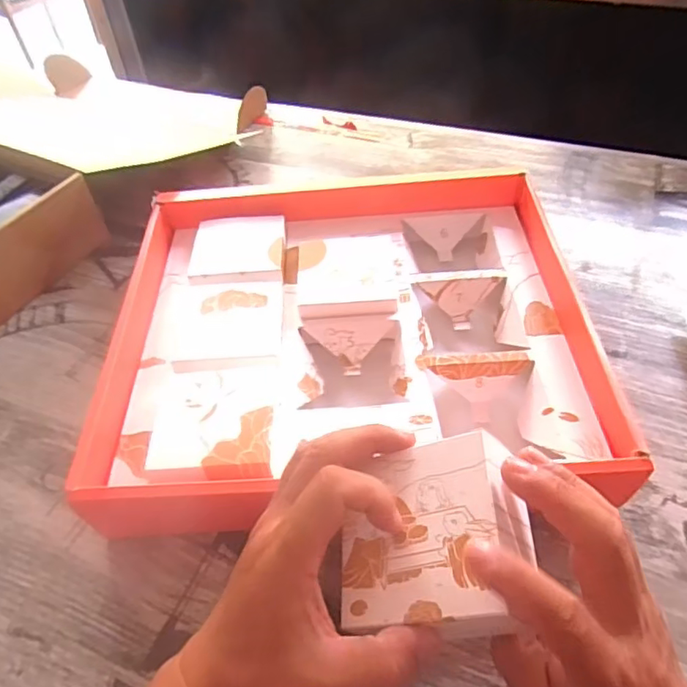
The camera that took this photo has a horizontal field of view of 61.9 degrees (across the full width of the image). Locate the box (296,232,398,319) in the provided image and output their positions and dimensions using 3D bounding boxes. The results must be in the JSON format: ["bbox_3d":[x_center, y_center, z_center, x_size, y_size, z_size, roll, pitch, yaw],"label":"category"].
[{"bbox_3d":[0.003,-0.061,0.519,0.086,0.015,0.096,-4,49,2],"label":"box"}]

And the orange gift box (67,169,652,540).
[{"bbox_3d":[0.003,-0.025,0.504,0.365,0.069,0.384,-4,49,1],"label":"orange gift box"}]

